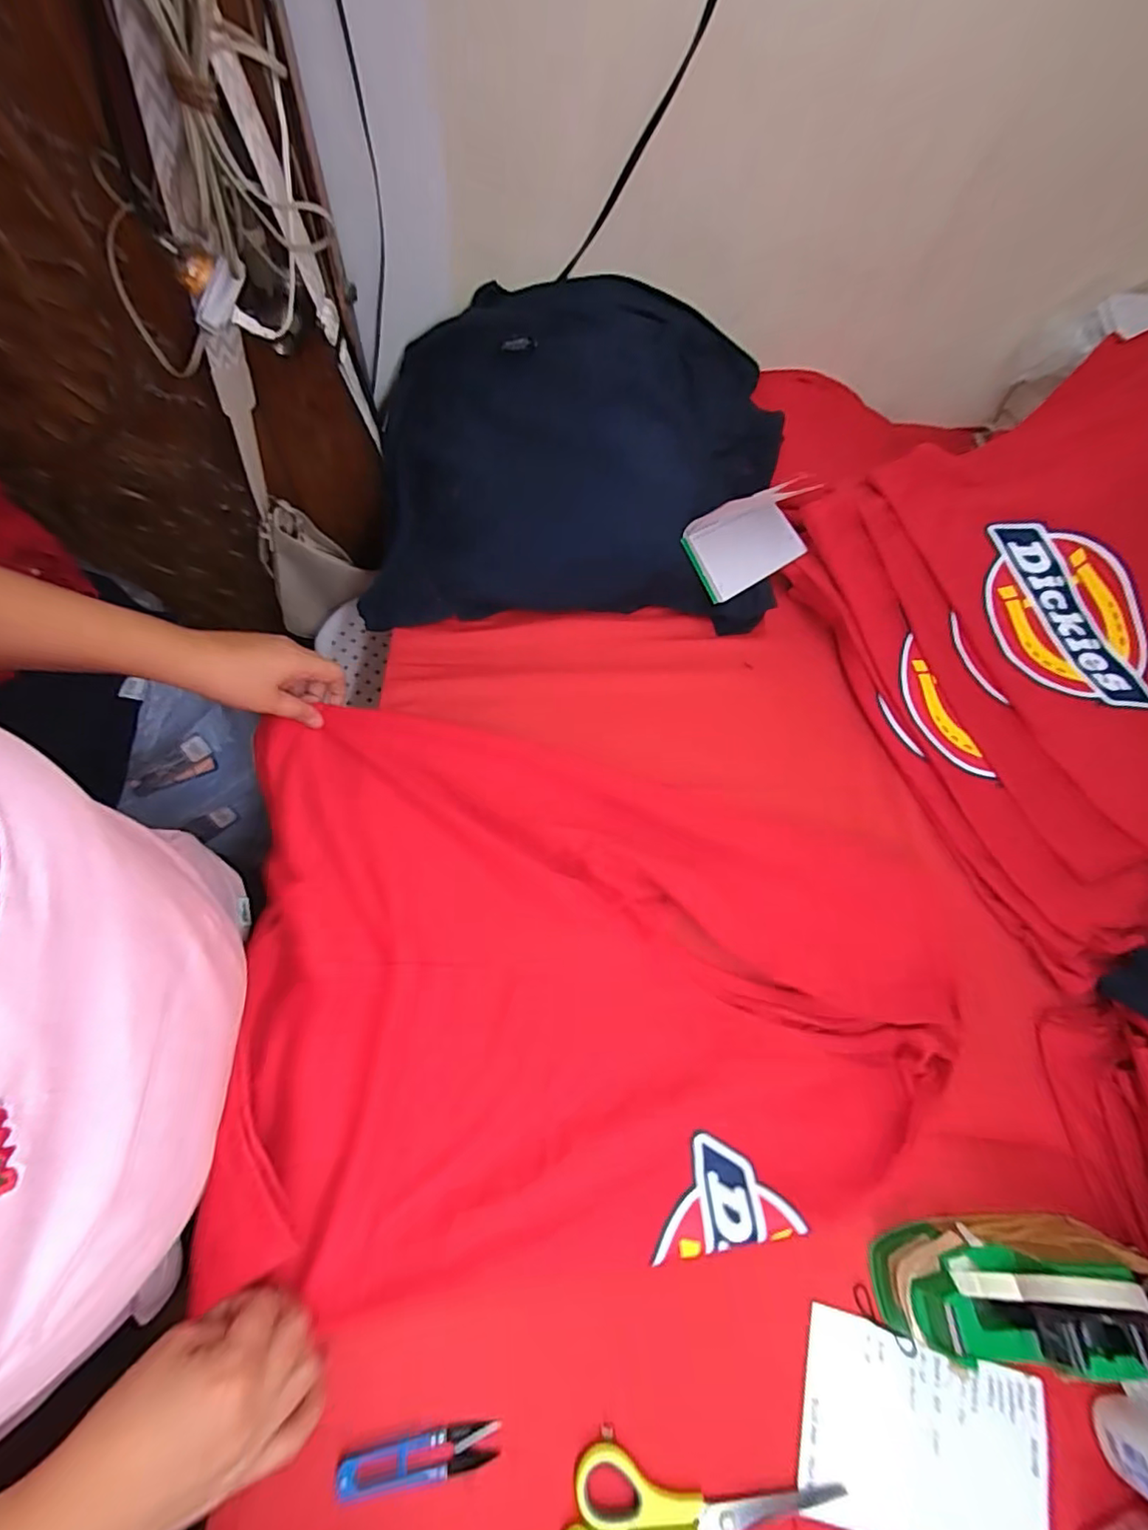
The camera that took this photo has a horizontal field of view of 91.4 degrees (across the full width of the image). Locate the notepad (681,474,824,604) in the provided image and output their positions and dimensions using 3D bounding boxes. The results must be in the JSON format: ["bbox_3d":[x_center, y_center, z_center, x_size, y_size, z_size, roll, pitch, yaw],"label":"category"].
[{"bbox_3d":[0.199,-0.247,0.607,0.139,0.067,0.092,-31,104,-7],"label":"notepad"}]

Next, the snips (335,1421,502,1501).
[{"bbox_3d":[-0.103,0.464,0.373,0.102,0.010,0.026,-7,68,-6],"label":"snips"}]

